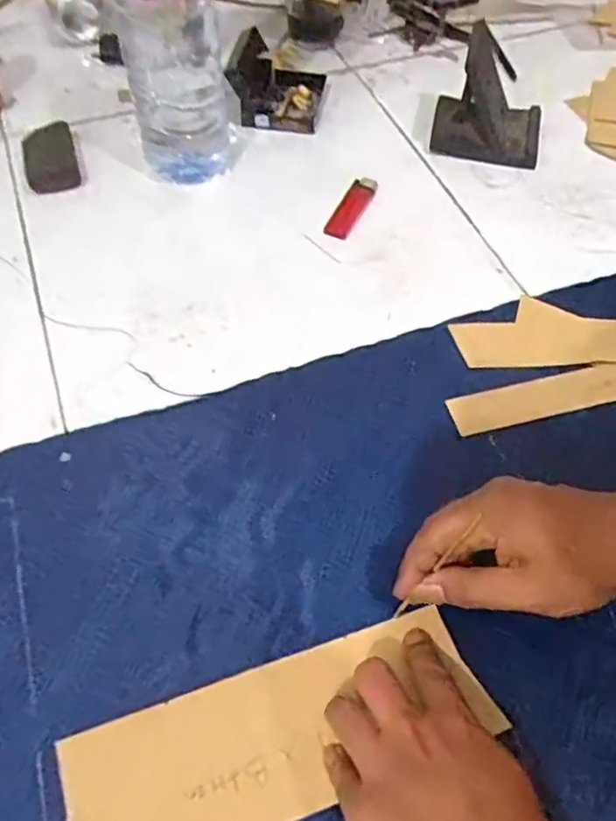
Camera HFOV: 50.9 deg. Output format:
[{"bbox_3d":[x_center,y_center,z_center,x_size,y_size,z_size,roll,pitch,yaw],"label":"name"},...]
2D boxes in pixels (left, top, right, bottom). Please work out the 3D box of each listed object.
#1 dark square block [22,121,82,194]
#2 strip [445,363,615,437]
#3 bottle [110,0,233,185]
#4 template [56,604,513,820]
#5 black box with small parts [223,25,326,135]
[{"bbox_3d":[-0.258,-0.255,0.650,0.049,0.017,0.101,-14,57,-10],"label":"dark square block"},{"bbox_3d":[0.226,-0.022,0.508,0.238,0.004,0.037,-12,57,-8],"label":"strip"},{"bbox_3d":[-0.117,-0.335,0.532,0.087,0.303,0.083,-11,57,-7],"label":"bottle"},{"bbox_3d":[-0.016,0.186,0.368,0.239,0.006,0.080,-17,58,-11],"label":"template"},{"bbox_3d":[-0.033,-0.358,0.693,0.091,0.059,0.107,7,56,4],"label":"black box with small parts"}]

